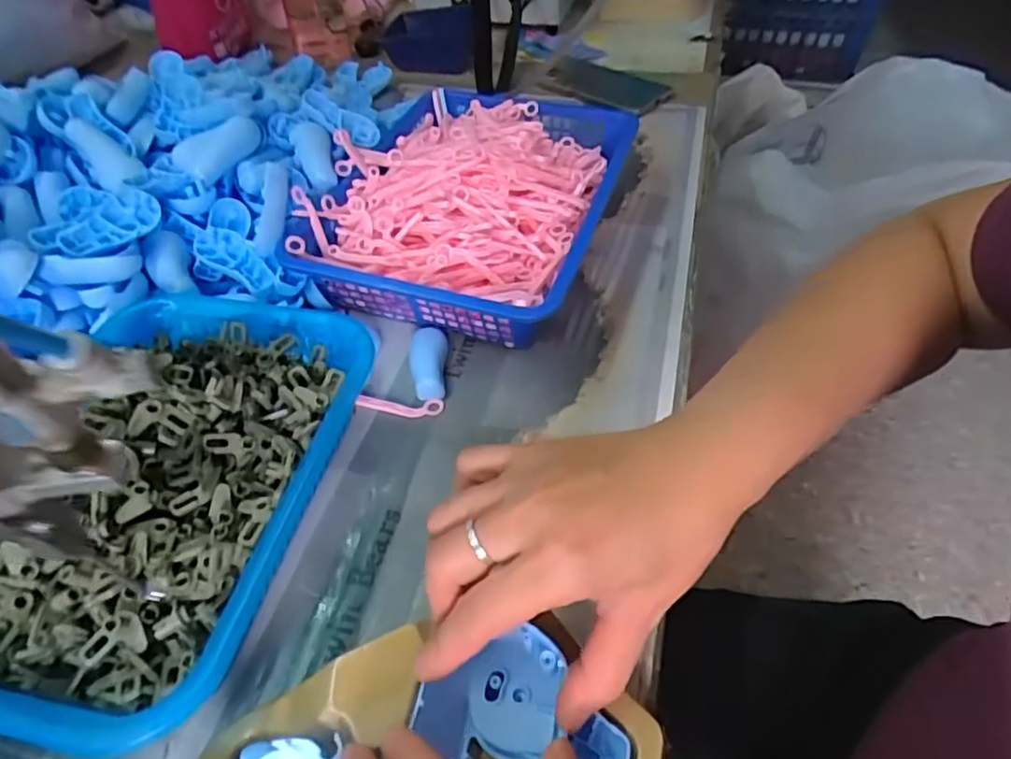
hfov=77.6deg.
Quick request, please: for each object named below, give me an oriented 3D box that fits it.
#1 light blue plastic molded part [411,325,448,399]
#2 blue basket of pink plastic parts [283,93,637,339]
[{"bbox_3d":[-0.055,-0.012,0.450,0.026,0.013,0.062,-3,48,-1],"label":"light blue plastic molded part"},{"bbox_3d":[-0.030,-0.150,0.528,0.223,0.072,0.291,14,50,14],"label":"blue basket of pink plastic parts"}]

